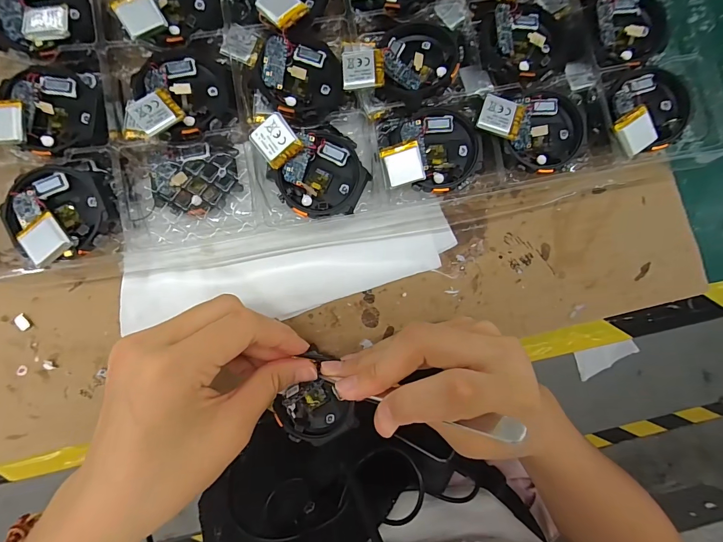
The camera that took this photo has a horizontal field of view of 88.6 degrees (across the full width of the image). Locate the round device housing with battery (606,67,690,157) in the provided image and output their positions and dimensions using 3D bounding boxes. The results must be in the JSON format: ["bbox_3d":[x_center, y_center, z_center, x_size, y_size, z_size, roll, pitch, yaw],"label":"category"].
[{"bbox_3d":[0.170,-0.096,0.220,0.052,0.015,0.048,0,85,-4],"label":"round device housing with battery"}]

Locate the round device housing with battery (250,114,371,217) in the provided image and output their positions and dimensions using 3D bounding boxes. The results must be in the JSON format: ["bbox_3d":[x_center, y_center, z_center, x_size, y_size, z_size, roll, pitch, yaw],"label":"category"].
[{"bbox_3d":[-0.025,-0.059,0.207,0.050,0.014,0.059,-24,87,-6],"label":"round device housing with battery"}]

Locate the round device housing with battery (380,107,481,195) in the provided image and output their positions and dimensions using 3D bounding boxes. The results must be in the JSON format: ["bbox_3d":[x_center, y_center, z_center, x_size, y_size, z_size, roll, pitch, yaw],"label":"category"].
[{"bbox_3d":[0.041,-0.070,0.212,0.056,0.009,0.048,-5,85,-4],"label":"round device housing with battery"}]

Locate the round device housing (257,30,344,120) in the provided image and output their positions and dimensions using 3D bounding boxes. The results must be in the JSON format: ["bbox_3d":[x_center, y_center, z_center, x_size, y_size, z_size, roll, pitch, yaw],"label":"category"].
[{"bbox_3d":[-0.035,-0.114,0.218,0.048,0.011,0.051,0,85,-4],"label":"round device housing"}]

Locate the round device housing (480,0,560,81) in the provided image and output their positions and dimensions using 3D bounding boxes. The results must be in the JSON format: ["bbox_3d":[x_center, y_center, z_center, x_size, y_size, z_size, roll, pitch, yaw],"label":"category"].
[{"bbox_3d":[0.097,-0.141,0.226,0.046,0.012,0.053,6,84,-3],"label":"round device housing"}]

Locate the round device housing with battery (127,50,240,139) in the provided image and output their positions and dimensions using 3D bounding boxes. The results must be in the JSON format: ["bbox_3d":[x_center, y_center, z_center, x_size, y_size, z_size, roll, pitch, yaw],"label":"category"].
[{"bbox_3d":[-0.101,-0.103,0.213,0.053,0.022,0.051,0,85,-4],"label":"round device housing with battery"}]

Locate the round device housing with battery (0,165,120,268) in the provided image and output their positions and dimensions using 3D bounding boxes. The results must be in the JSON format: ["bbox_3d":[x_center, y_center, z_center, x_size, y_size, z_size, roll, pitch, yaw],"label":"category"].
[{"bbox_3d":[-0.159,-0.032,0.199,0.050,0.016,0.049,1,77,-5],"label":"round device housing with battery"}]

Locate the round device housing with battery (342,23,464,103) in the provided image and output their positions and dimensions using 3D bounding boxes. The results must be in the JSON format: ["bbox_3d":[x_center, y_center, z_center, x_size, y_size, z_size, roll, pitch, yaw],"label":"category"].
[{"bbox_3d":[0.023,-0.122,0.215,0.069,0.014,0.051,-21,87,-6],"label":"round device housing with battery"}]

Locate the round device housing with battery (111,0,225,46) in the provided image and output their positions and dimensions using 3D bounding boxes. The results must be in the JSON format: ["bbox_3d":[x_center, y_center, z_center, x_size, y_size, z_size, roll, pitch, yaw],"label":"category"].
[{"bbox_3d":[-0.110,-0.157,0.215,0.054,0.017,0.048,-9,86,-5],"label":"round device housing with battery"}]

